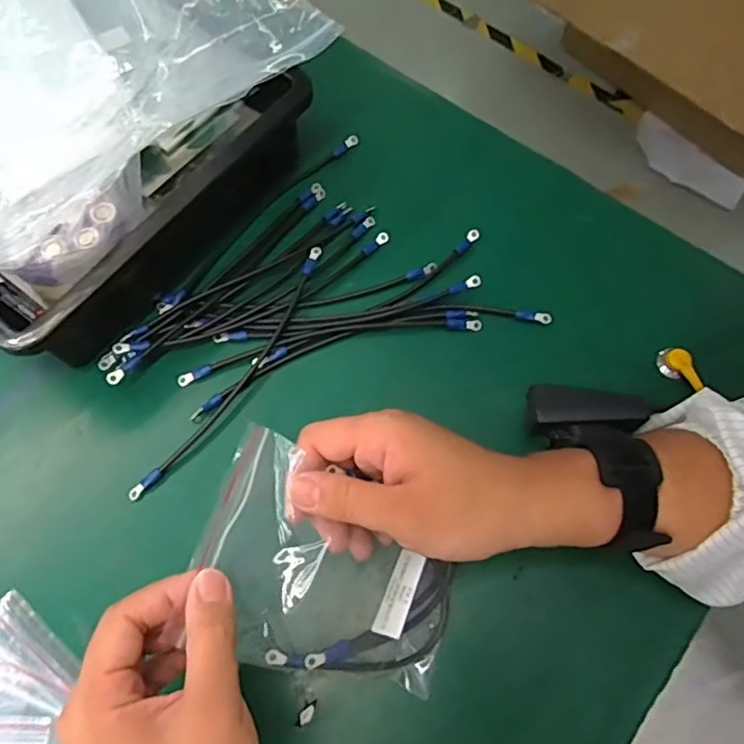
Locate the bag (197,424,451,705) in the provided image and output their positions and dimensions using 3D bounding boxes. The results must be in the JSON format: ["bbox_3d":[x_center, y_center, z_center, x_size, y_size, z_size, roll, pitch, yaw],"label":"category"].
[{"bbox_3d":[-0.028,0.123,0.346,0.173,0.019,0.098,44,71,-15],"label":"bag"}]

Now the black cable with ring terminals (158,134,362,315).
[{"bbox_3d":[-0.089,-0.127,0.488,0.013,0.011,0.222,39,72,14],"label":"black cable with ring terminals"}]

